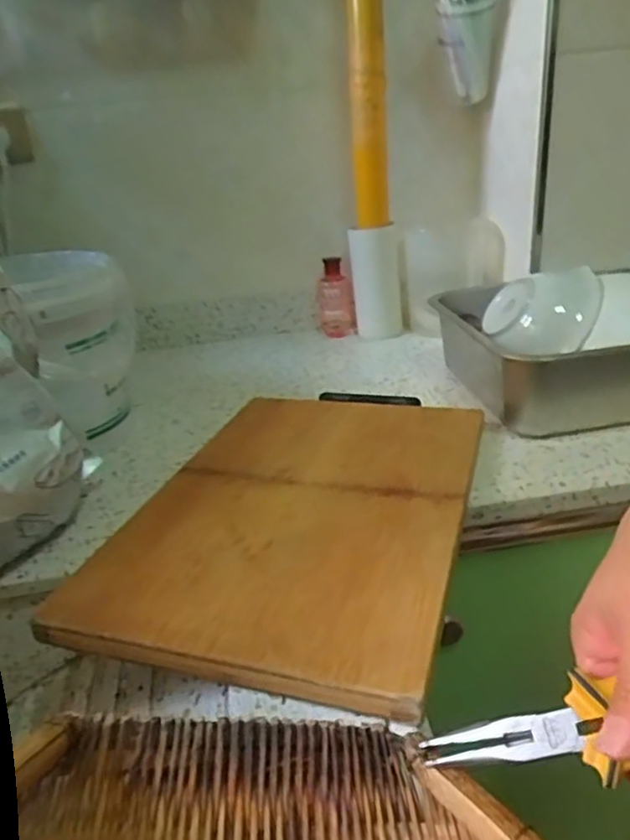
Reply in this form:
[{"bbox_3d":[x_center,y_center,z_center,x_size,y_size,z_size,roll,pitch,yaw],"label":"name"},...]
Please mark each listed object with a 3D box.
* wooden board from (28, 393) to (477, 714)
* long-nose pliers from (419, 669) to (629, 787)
[{"bbox_3d":[-0.011,0.068,0.551,0.275,0.018,0.381,5,25,17],"label":"wooden board"},{"bbox_3d":[0.123,0.126,0.259,0.154,0.018,0.060,-17,56,17],"label":"long-nose pliers"}]

